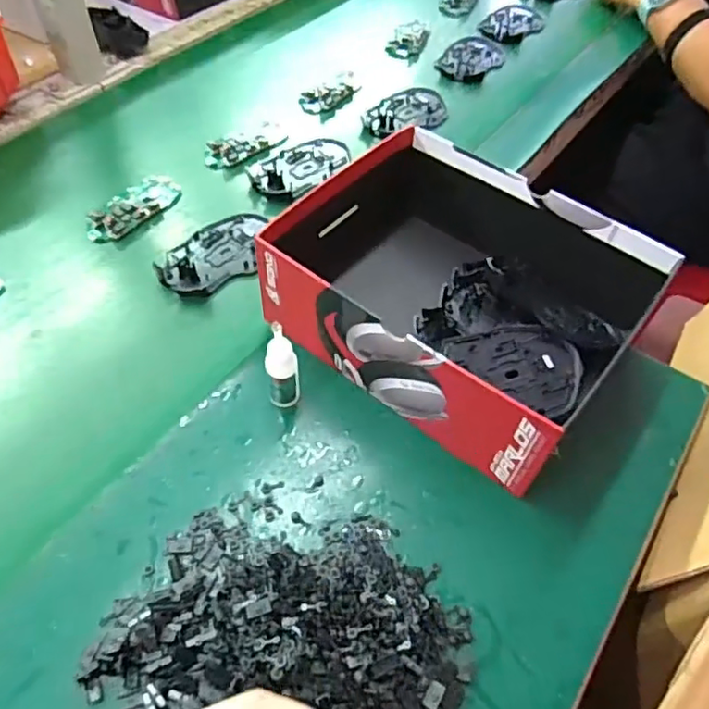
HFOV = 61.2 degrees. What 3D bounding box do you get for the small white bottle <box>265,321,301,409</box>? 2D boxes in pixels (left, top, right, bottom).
[{"bbox_3d":[-0.049,0.010,0.408,0.022,0.077,0.015,-2,53,-4],"label":"small white bottle"}]

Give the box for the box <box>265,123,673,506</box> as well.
[{"bbox_3d":[0.083,-0.053,0.456,0.240,0.090,0.213,33,58,20],"label":"box"}]

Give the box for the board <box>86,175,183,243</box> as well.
[{"bbox_3d":[-0.209,-0.141,0.568,0.045,0.014,0.101,31,57,19],"label":"board"}]

